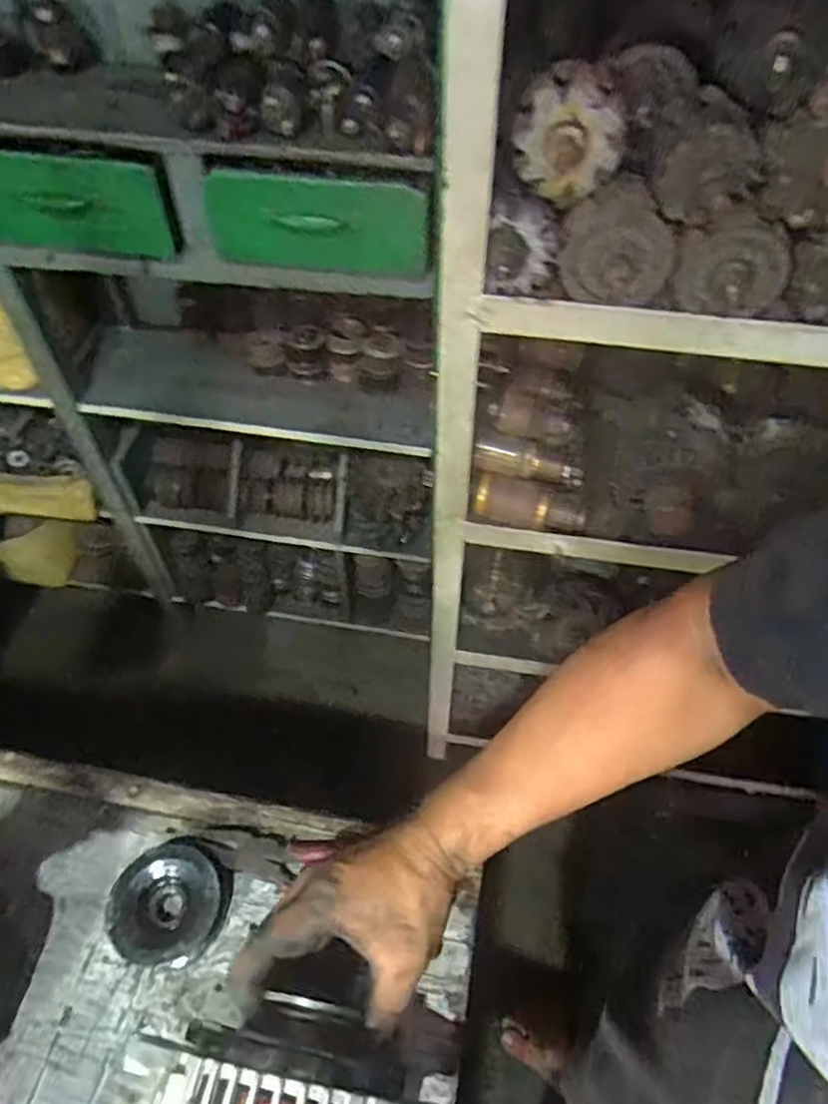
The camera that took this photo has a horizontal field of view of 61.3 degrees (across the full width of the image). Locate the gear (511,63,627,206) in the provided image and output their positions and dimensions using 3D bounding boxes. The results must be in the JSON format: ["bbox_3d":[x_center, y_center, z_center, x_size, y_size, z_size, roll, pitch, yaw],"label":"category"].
[{"bbox_3d":[0.125,-0.340,0.571,0.086,0.088,0.044,29,55,-8],"label":"gear"}]

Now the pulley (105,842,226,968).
[{"bbox_3d":[-0.183,0.265,0.523,0.078,0.039,0.074,0,52,0],"label":"pulley"}]

